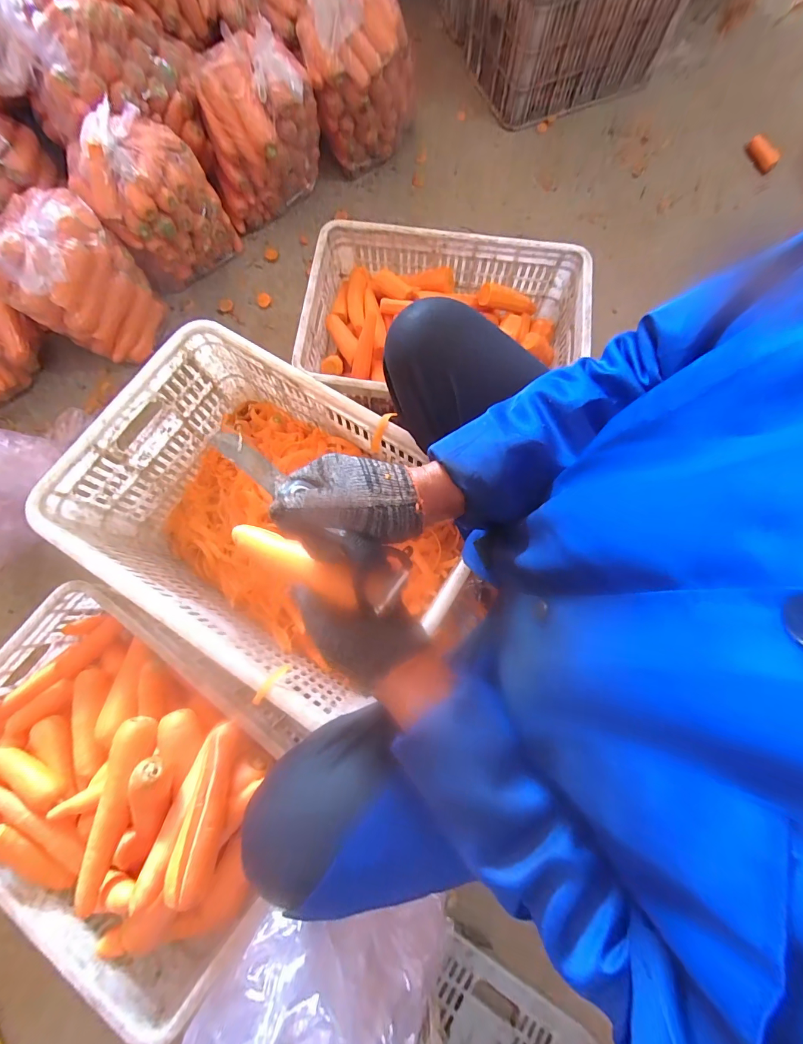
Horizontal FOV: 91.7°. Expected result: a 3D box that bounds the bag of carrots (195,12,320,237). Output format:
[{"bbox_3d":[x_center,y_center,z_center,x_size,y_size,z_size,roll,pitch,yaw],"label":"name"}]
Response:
[{"bbox_3d":[-0.349,-0.975,0.995,0.280,0.299,0.193,-10,77,-2],"label":"bag of carrots"}]

